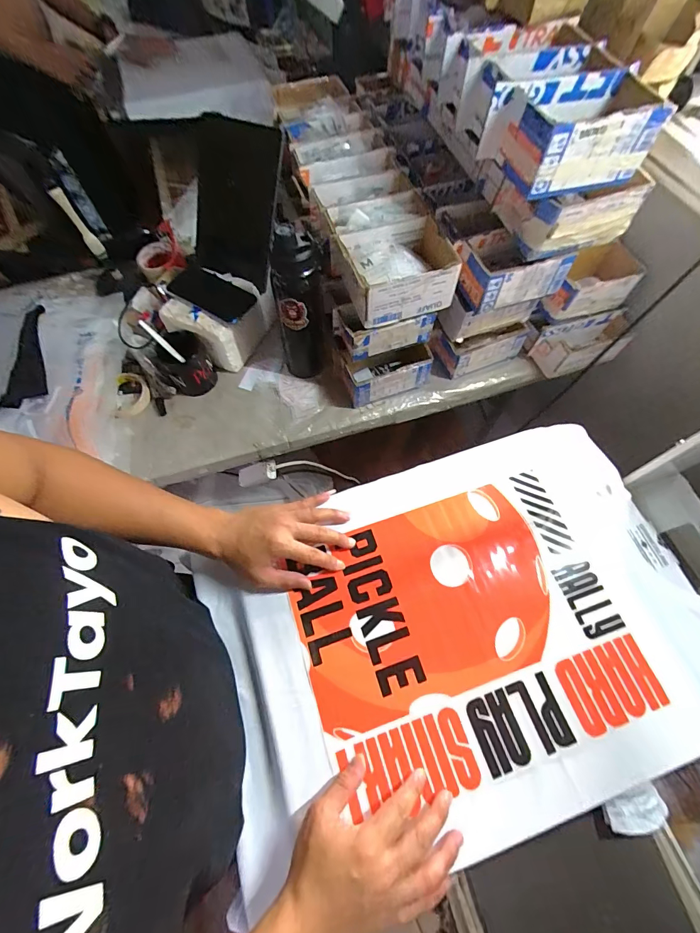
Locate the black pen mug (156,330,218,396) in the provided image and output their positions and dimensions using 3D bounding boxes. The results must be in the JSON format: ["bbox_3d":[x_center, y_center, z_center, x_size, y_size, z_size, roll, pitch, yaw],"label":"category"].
[{"bbox_3d":[-0.322,-0.199,0.727,0.094,0.091,0.096,0,65,-1],"label":"black pen mug"}]

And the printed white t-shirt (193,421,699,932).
[{"bbox_3d":[0.137,0.186,0.459,0.580,0.032,0.394,-17,66,-9],"label":"printed white t-shirt"}]

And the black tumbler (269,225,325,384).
[{"bbox_3d":[-0.085,-0.272,0.666,0.087,0.271,0.090,-8,65,-5],"label":"black tumbler"}]

